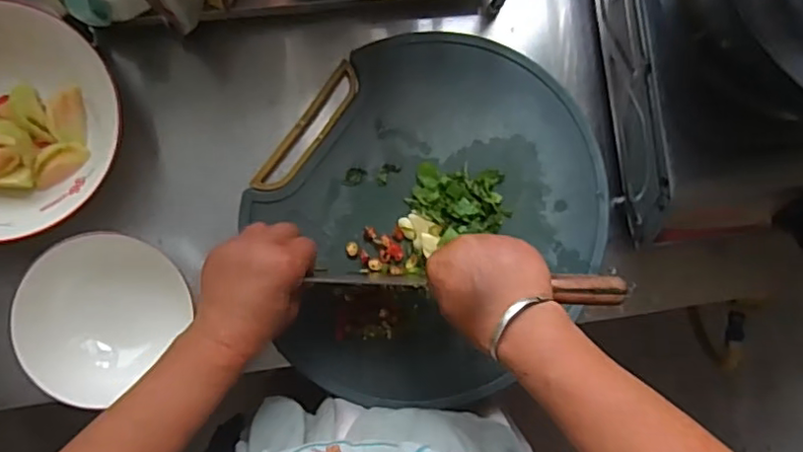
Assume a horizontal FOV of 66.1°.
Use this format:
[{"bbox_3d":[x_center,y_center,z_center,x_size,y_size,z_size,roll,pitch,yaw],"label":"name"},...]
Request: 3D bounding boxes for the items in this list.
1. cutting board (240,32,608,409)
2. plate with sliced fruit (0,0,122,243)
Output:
[{"bbox_3d":[0.023,-0.008,0.590,0.303,0.023,0.351,39,84,-3],"label":"cutting board"},{"bbox_3d":[-0.343,-0.090,0.534,0.194,0.051,0.198,0,87,-6],"label":"plate with sliced fruit"}]

